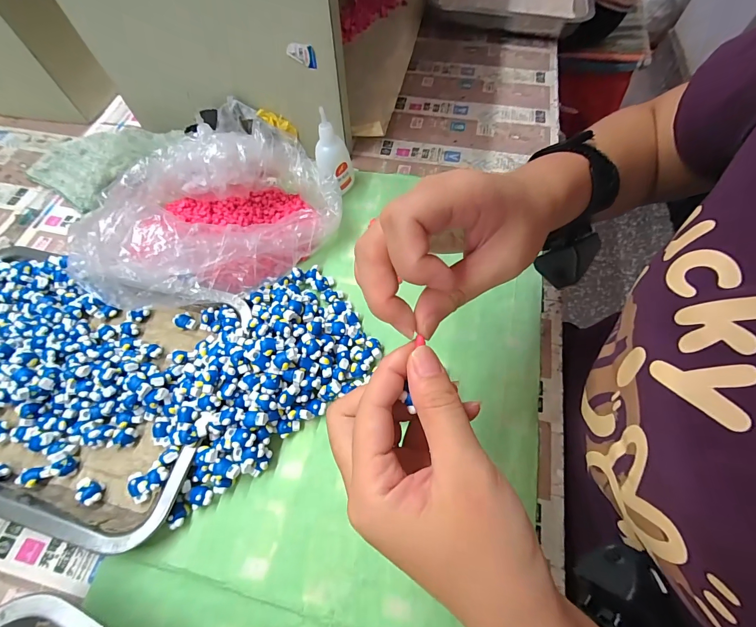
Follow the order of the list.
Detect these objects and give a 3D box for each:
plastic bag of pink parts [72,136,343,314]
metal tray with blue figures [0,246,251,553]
[{"bbox_3d":[-0.164,-0.096,0.341,0.247,0.090,0.157,-5,63,0],"label":"plastic bag of pink parts"},{"bbox_3d":[-0.286,0.051,0.303,0.311,0.032,0.203,12,65,8],"label":"metal tray with blue figures"}]

